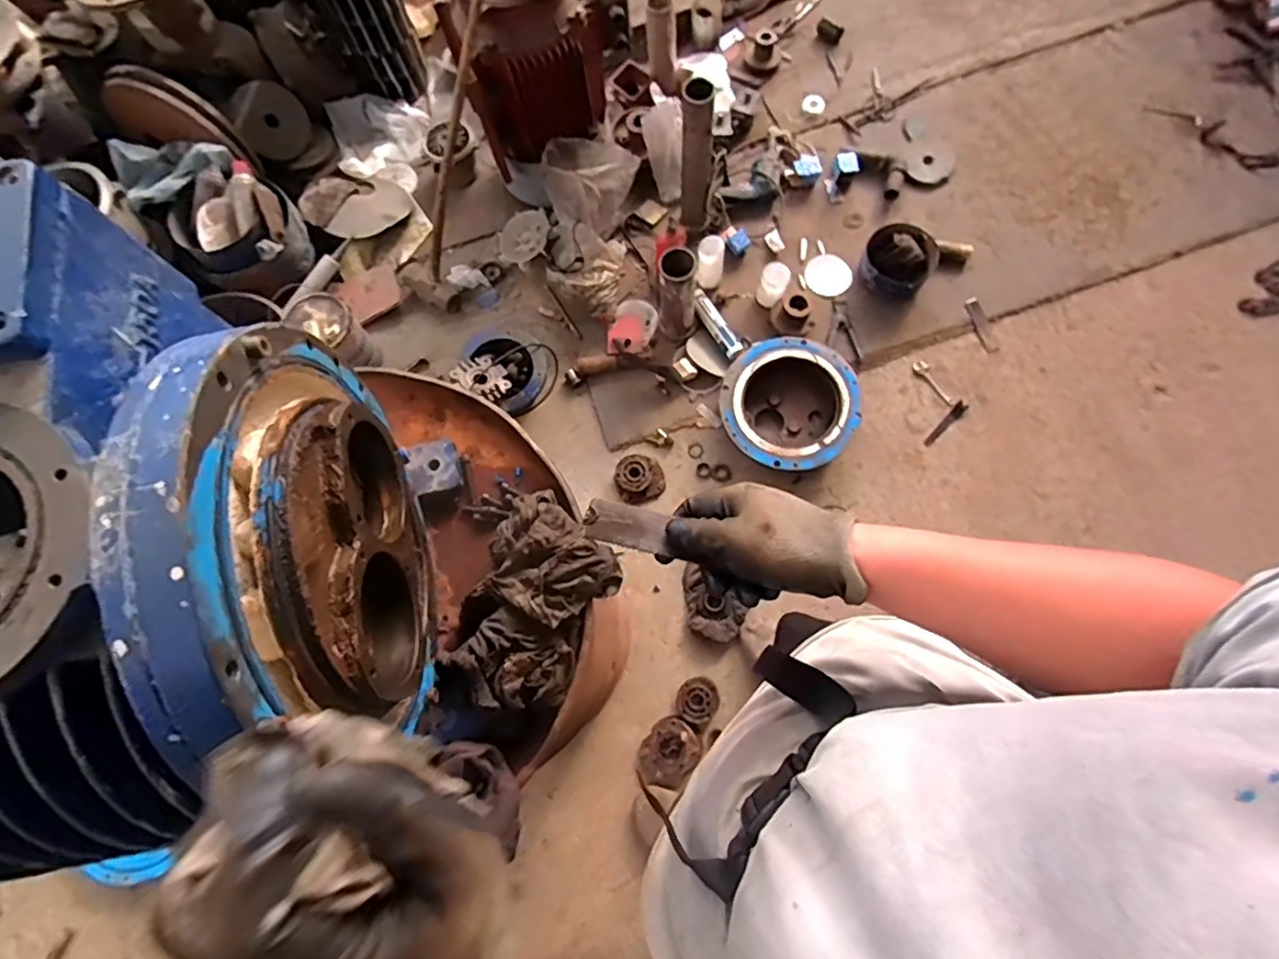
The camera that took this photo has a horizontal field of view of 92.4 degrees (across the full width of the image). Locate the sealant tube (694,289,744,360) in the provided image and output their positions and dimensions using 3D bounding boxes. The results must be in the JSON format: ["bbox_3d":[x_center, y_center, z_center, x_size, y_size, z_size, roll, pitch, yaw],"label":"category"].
[{"bbox_3d":[0.226,-0.453,1.797,0.058,0.058,0.239,-28,75,-5],"label":"sealant tube"}]

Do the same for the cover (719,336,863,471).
[{"bbox_3d":[0.399,-0.199,1.654,0.378,0.131,0.373,-31,72,-13],"label":"cover"}]

